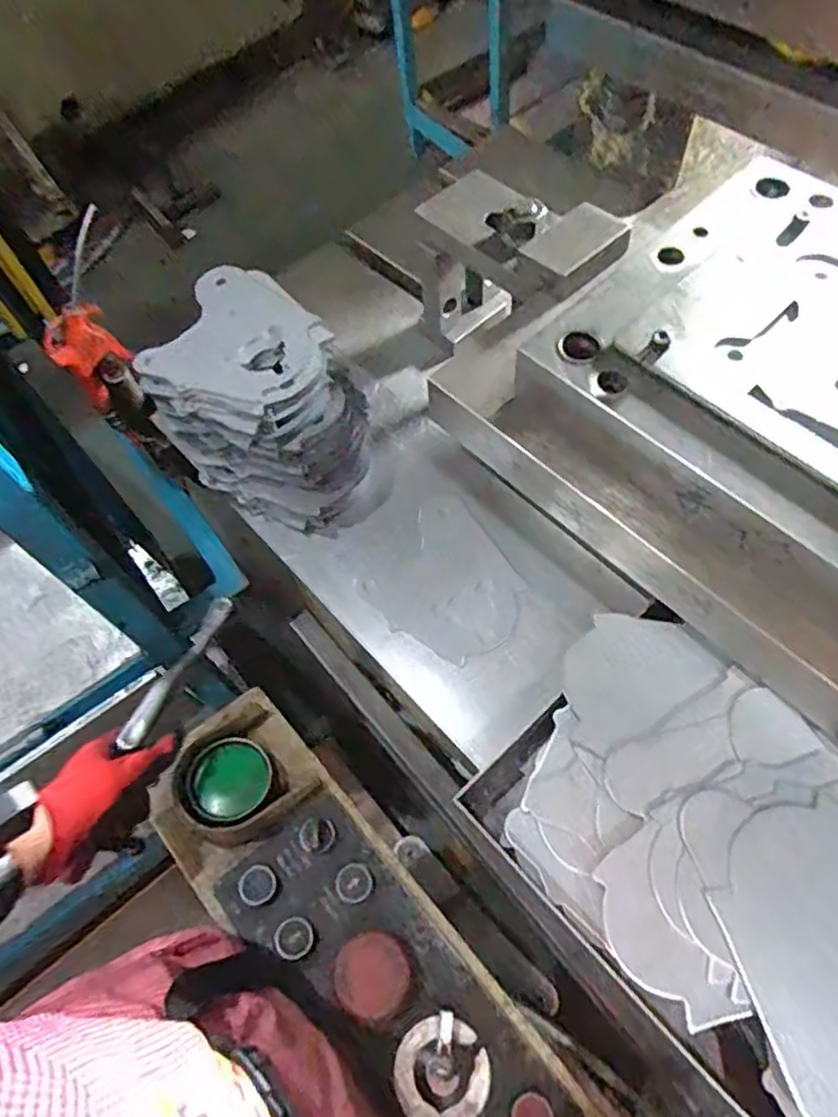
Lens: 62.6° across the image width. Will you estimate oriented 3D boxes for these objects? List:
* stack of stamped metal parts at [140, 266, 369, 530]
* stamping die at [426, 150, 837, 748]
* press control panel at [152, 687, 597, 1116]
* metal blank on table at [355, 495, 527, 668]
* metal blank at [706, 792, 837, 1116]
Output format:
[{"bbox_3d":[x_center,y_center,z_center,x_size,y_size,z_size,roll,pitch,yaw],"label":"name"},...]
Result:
[{"bbox_3d":[-0.133,-0.133,0.605,0.173,0.153,0.135,29,67,18],"label":"stack of stamped metal parts"},{"bbox_3d":[0.260,-0.091,0.481,0.428,0.115,0.305,40,71,22],"label":"stamping die"},{"bbox_3d":[-0.026,0.327,0.521,0.149,0.076,0.543,-39,66,-16],"label":"press control panel"},{"bbox_3d":[0.026,0.022,0.608,0.122,0.010,0.135,-39,68,-14],"label":"metal blank on table"},{"bbox_3d":[0.227,0.218,0.389,0.130,0.007,0.127,-43,68,-5],"label":"metal blank"}]

